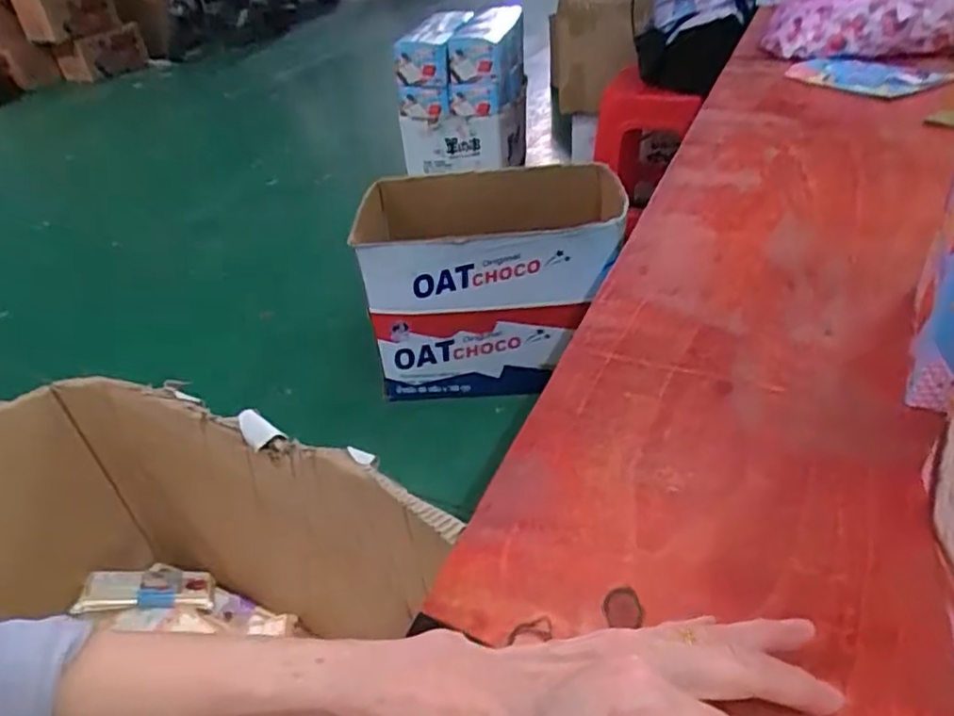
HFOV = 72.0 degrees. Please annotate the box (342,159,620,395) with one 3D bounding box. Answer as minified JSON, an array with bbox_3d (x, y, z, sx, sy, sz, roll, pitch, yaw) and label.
[{"bbox_3d":[0.039,-0.198,1.560,0.576,0.391,0.445,-4,37,4],"label":"box"}]

